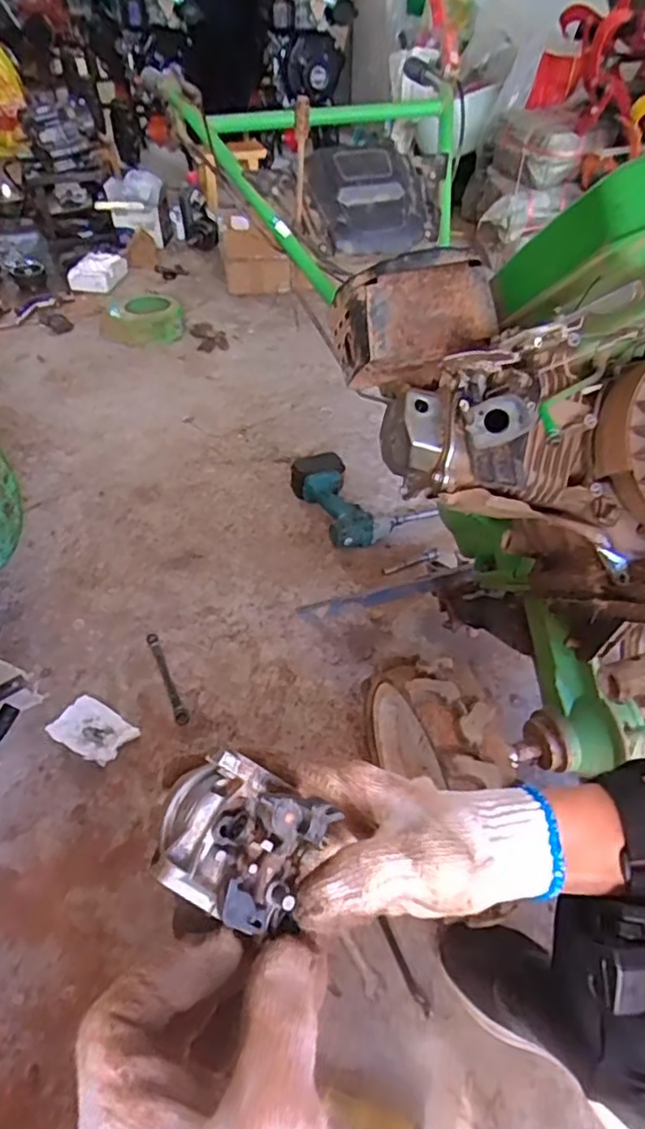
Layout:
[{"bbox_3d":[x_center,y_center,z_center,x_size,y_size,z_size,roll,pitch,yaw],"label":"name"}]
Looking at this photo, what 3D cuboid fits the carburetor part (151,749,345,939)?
[{"bbox_3d":[-0.034,0.109,0.260,0.068,0.040,0.059,15,47,14],"label":"carburetor part"}]

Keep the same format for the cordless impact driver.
[{"bbox_3d":[0.033,-0.139,1.378,0.128,0.089,0.252,-17,48,-17],"label":"cordless impact driver"}]

